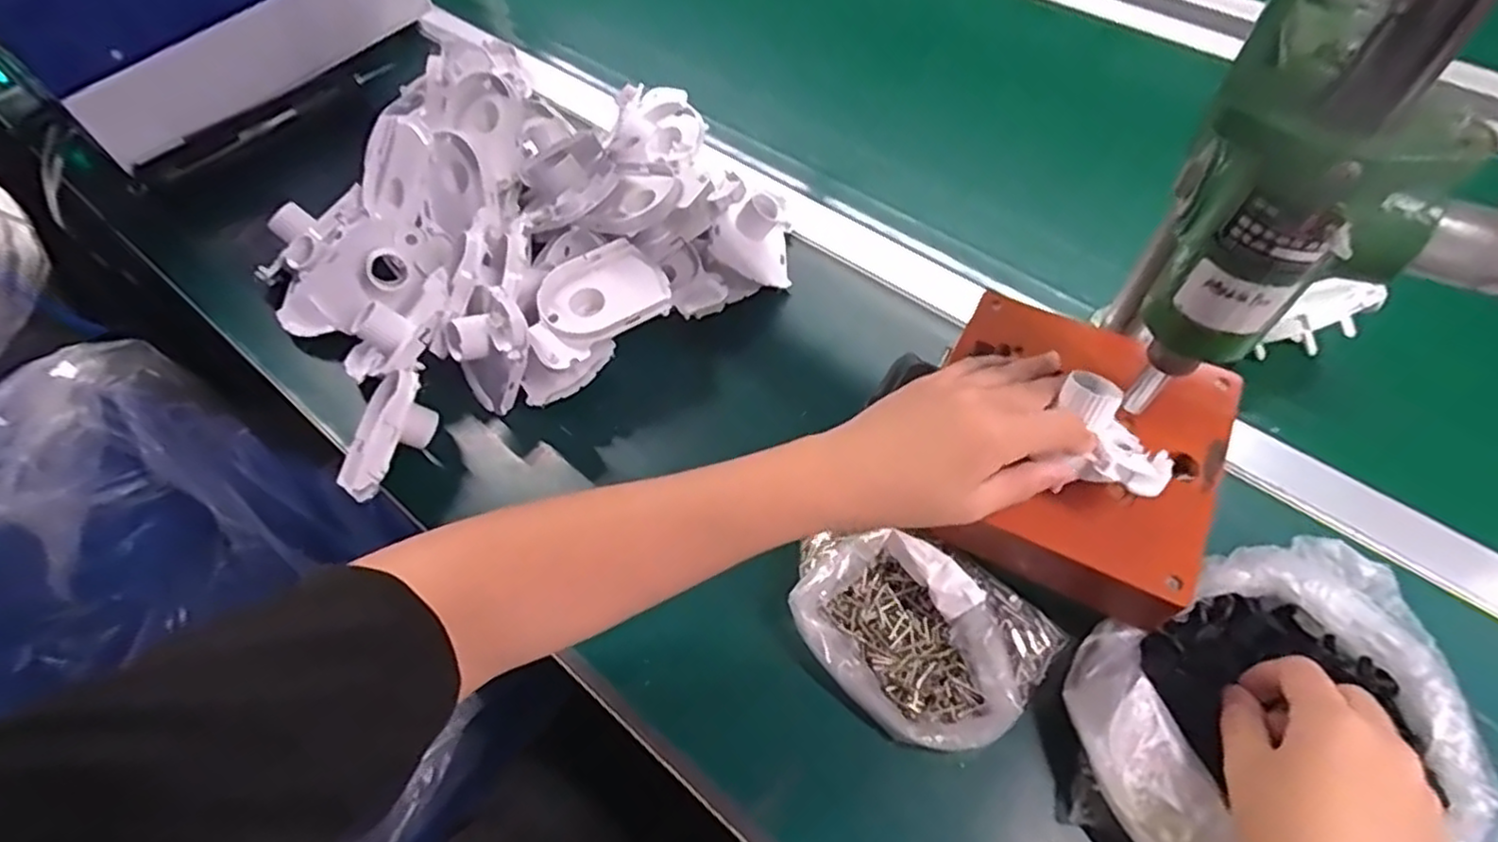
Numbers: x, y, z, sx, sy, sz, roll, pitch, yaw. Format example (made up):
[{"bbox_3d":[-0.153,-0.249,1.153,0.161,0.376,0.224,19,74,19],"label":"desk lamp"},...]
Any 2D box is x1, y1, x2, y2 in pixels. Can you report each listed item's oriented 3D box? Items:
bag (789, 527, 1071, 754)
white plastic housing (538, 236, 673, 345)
[{"bbox_3d":[0.087,0.106,0.391,0.146,0.037,0.106,36,66,22],"label":"bag"},{"bbox_3d":[-0.099,-0.087,0.483,0.085,0.022,0.063,-26,60,-13],"label":"white plastic housing"}]

